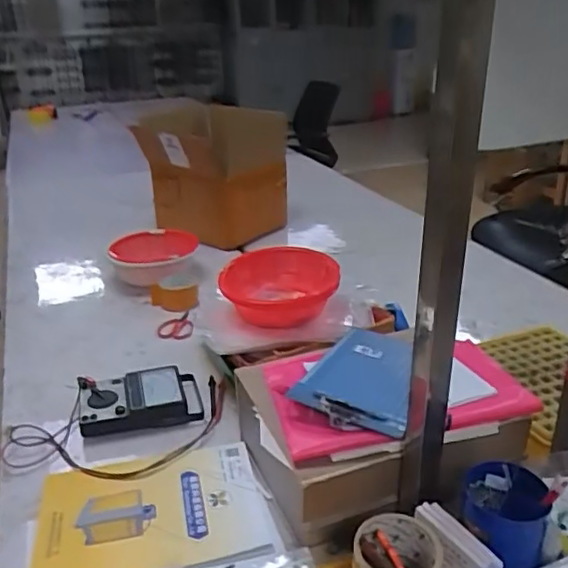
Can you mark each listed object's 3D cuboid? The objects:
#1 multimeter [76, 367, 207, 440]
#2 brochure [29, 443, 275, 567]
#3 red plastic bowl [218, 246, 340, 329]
[{"bbox_3d":[-0.235,0.190,0.990,0.193,0.039,0.119,-8,25,-12],"label":"multimeter"},{"bbox_3d":[-0.175,0.301,0.797,0.284,0.010,0.210,-7,22,-13],"label":"brochure"},{"bbox_3d":[-0.013,0.008,1.076,0.204,0.077,0.204,-2,25,1],"label":"red plastic bowl"}]

